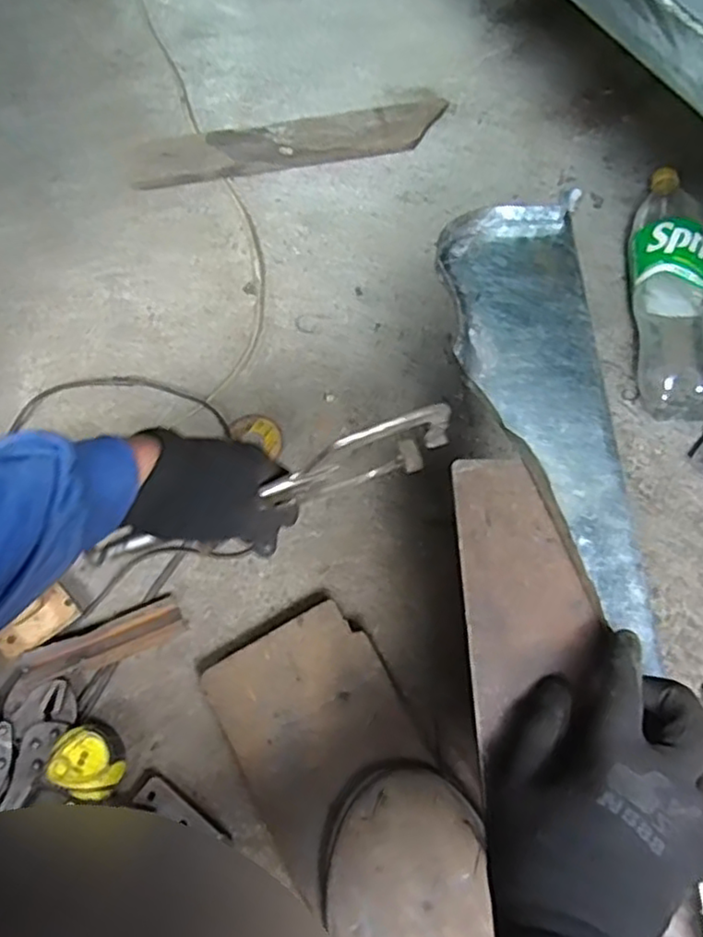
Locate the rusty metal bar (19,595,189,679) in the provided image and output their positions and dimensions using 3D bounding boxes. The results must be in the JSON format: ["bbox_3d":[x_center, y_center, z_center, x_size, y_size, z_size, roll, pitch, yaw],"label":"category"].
[{"bbox_3d":[-0.248,0.175,0.674,0.154,0.021,0.036,-23,70,-9],"label":"rusty metal bar"}]

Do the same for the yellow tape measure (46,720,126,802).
[{"bbox_3d":[-0.245,0.275,0.626,0.065,0.040,0.057,24,70,9],"label":"yellow tape measure"}]

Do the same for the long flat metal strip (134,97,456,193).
[{"bbox_3d":[-0.079,-0.448,0.910,0.426,0.022,0.074,-14,82,-8],"label":"long flat metal strip"}]

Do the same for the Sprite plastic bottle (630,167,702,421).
[{"bbox_3d":[0.381,-0.216,0.785,0.105,0.085,0.336,-1,68,0],"label":"Sprite plastic bottle"}]

